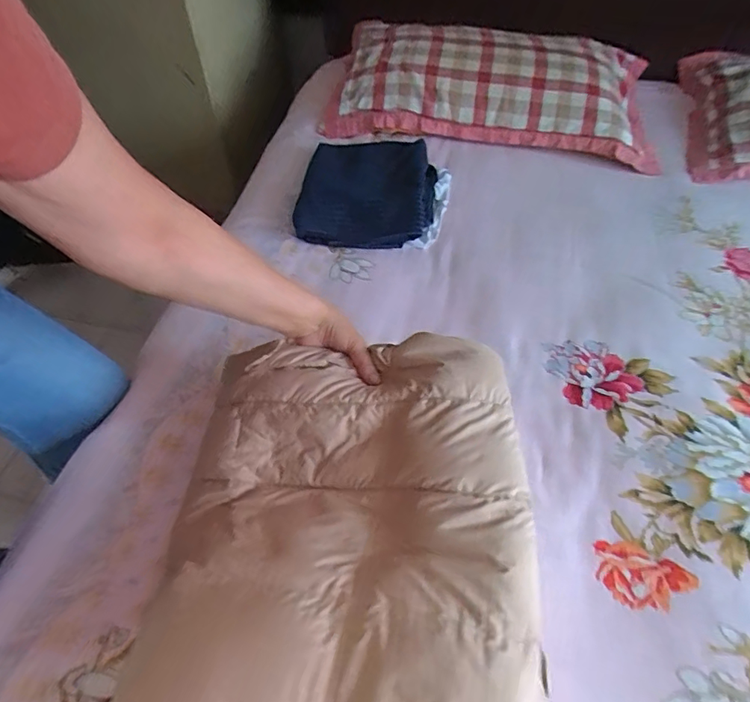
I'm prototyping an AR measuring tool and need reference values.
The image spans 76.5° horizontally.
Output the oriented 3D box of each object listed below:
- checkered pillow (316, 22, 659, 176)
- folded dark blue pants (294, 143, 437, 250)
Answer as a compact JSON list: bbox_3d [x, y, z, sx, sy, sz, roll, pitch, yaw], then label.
[{"bbox_3d":[0.247,-0.608,1.073,0.712,0.142,0.367,7,52,11],"label":"checkered pillow"},{"bbox_3d":[-0.017,-0.317,0.943,0.264,0.046,0.302,5,52,5],"label":"folded dark blue pants"}]

